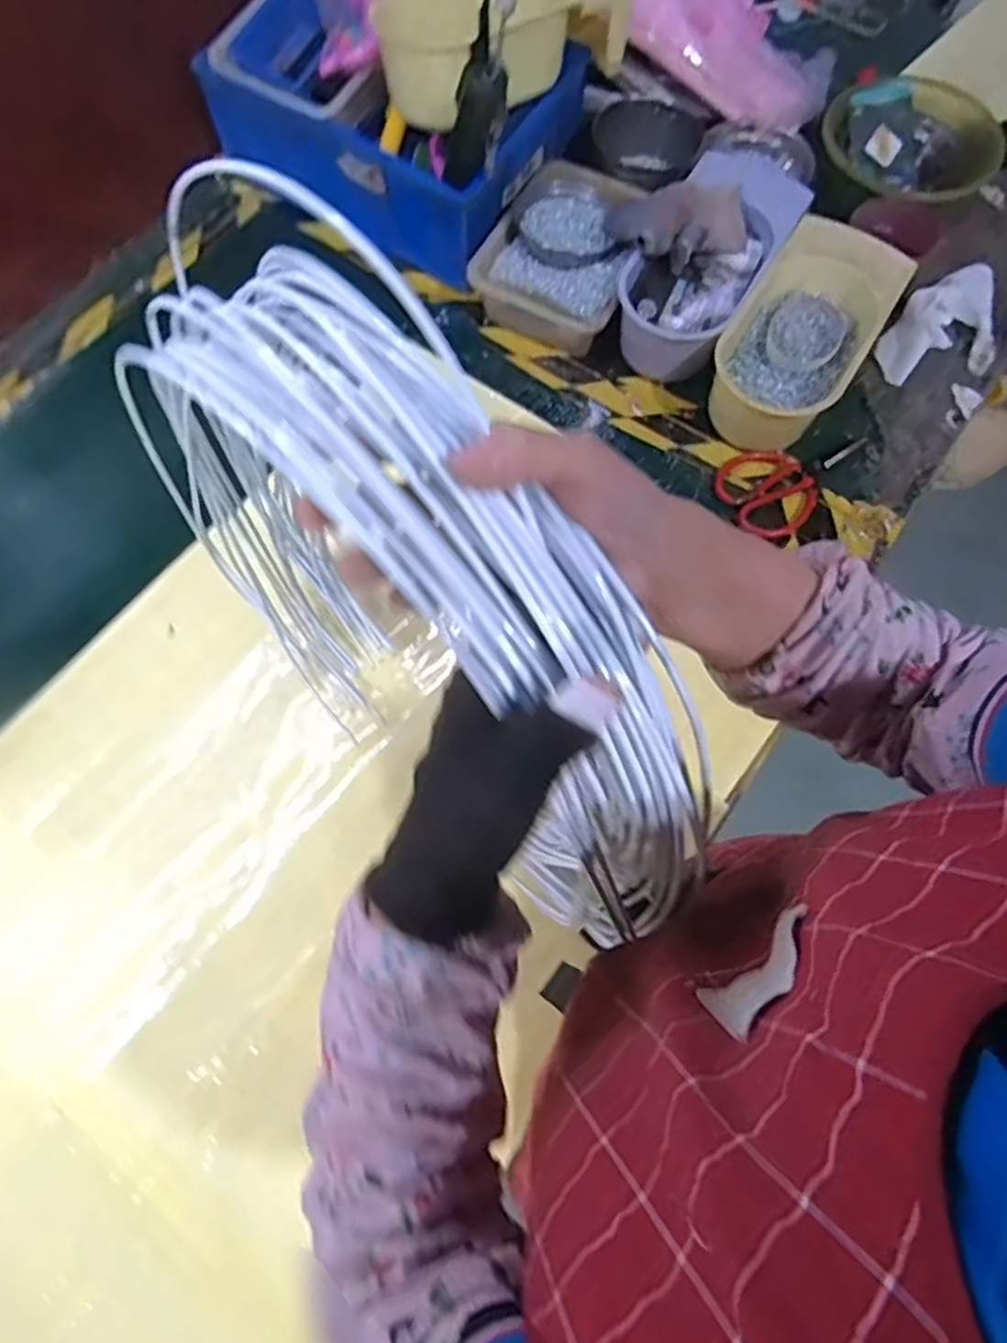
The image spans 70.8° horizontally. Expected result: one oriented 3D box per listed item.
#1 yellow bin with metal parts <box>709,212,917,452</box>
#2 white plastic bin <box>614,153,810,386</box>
[{"bbox_3d":[0.340,-0.379,0.816,0.145,0.085,0.272,31,73,10],"label":"yellow bin with metal parts"},{"bbox_3d":[0.244,-0.484,0.852,0.135,0.097,0.280,32,74,11],"label":"white plastic bin"}]

